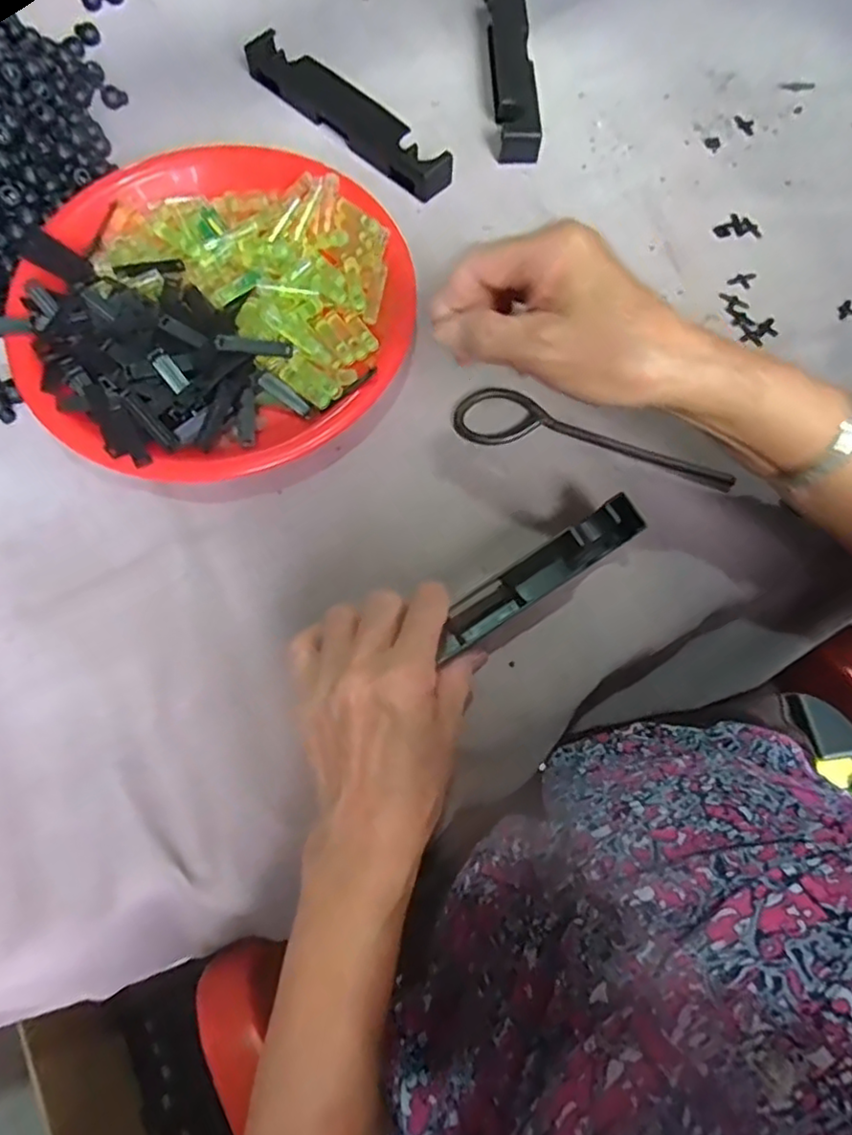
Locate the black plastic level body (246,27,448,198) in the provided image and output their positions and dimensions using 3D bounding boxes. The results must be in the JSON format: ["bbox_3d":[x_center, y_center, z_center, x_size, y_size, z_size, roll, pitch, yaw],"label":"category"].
[{"bbox_3d":[-0.059,-0.345,0.482,0.194,0.025,0.036,41,76,12],"label":"black plastic level body"}]

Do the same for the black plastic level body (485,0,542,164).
[{"bbox_3d":[0.067,-0.402,0.494,0.030,0.028,0.193,-2,72,-1],"label":"black plastic level body"}]

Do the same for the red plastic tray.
[{"bbox_3d":[-0.141,-0.176,0.416,0.247,0.036,0.246,-33,75,-11],"label":"red plastic tray"}]

